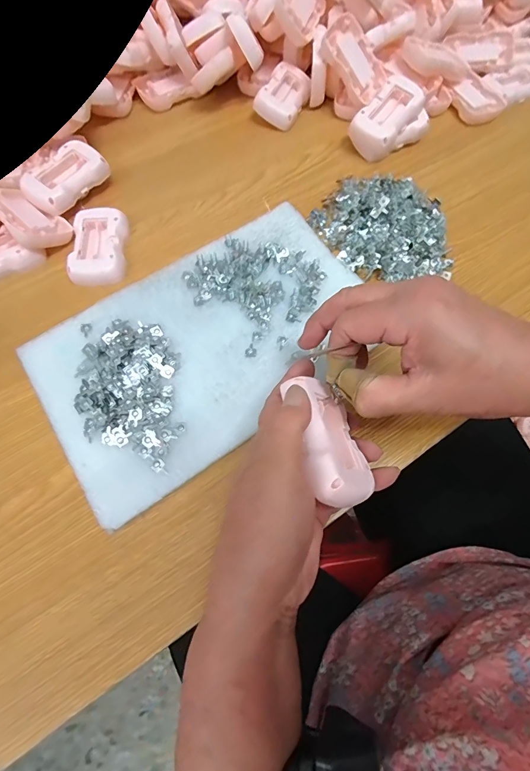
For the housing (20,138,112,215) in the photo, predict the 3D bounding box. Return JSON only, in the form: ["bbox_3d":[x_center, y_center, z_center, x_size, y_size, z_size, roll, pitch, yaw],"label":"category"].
[{"bbox_3d":[-0.209,-0.219,0.372,0.051,0.018,0.083,33,72,12],"label":"housing"}]

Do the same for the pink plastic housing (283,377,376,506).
[{"bbox_3d":[0.041,0.033,0.227,0.041,0.034,0.082,-14,69,-6],"label":"pink plastic housing"}]

